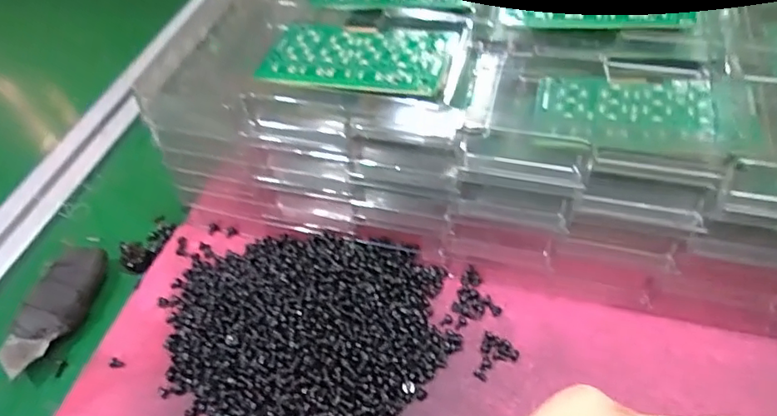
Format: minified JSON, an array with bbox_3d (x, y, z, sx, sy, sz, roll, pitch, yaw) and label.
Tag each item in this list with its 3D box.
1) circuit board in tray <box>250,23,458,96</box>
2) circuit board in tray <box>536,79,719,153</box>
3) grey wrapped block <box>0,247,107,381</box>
[{"bbox_3d":[-0.016,-0.074,0.279,0.092,0.006,0.051,9,54,13],"label":"circuit board in tray"},{"bbox_3d":[0.109,-0.046,0.266,0.076,0.007,0.045,9,54,13],"label":"circuit board in tray"},{"bbox_3d":[-0.174,0.052,0.297,0.028,0.018,0.073,12,53,15],"label":"grey wrapped block"}]

